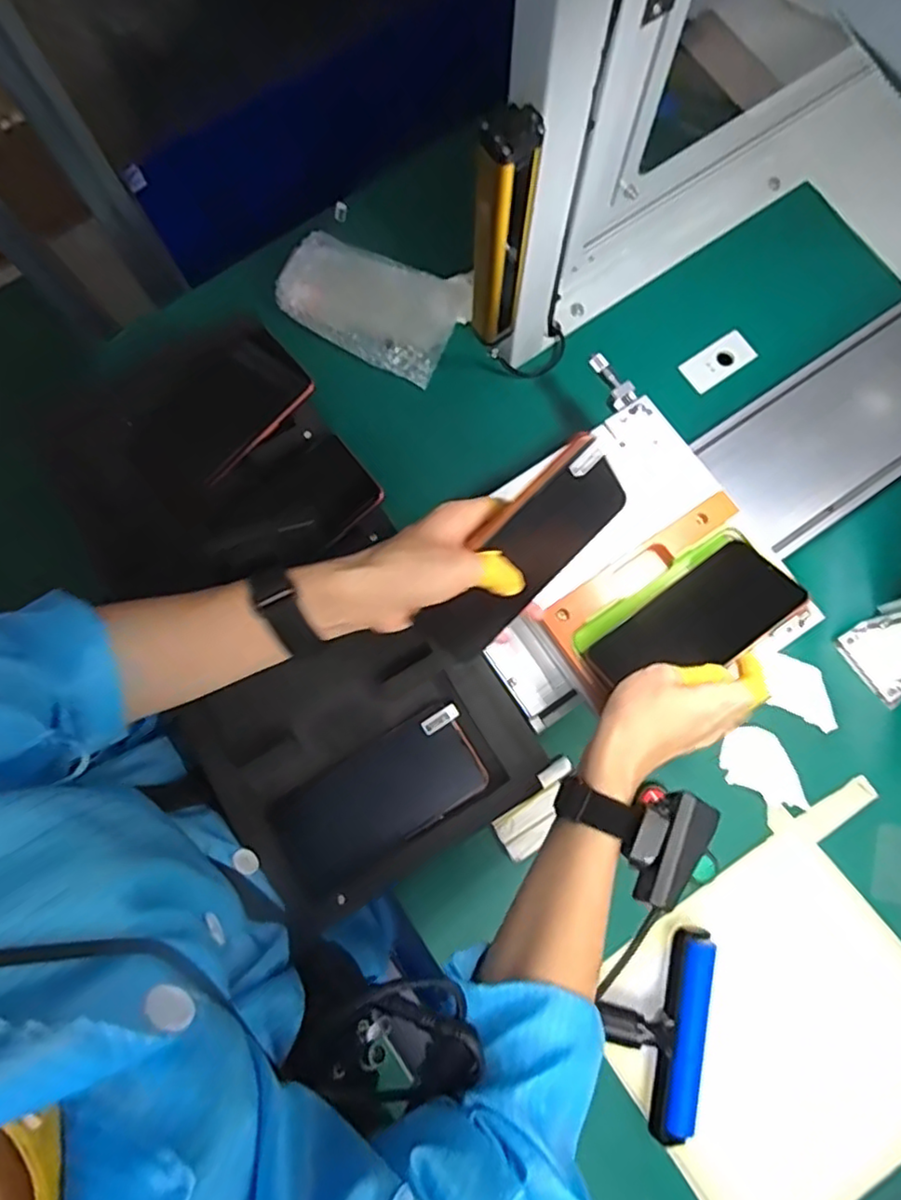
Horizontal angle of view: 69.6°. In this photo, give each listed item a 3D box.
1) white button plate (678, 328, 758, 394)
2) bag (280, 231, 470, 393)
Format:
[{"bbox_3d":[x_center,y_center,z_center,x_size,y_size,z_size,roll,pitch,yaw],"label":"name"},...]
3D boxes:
[{"bbox_3d":[0.288,-0.257,0.698,0.077,0.007,0.040,-33,81,-5],"label":"white button plate"},{"bbox_3d":[-0.080,-0.324,0.694,0.193,0.037,0.134,24,81,5],"label":"bag"}]

